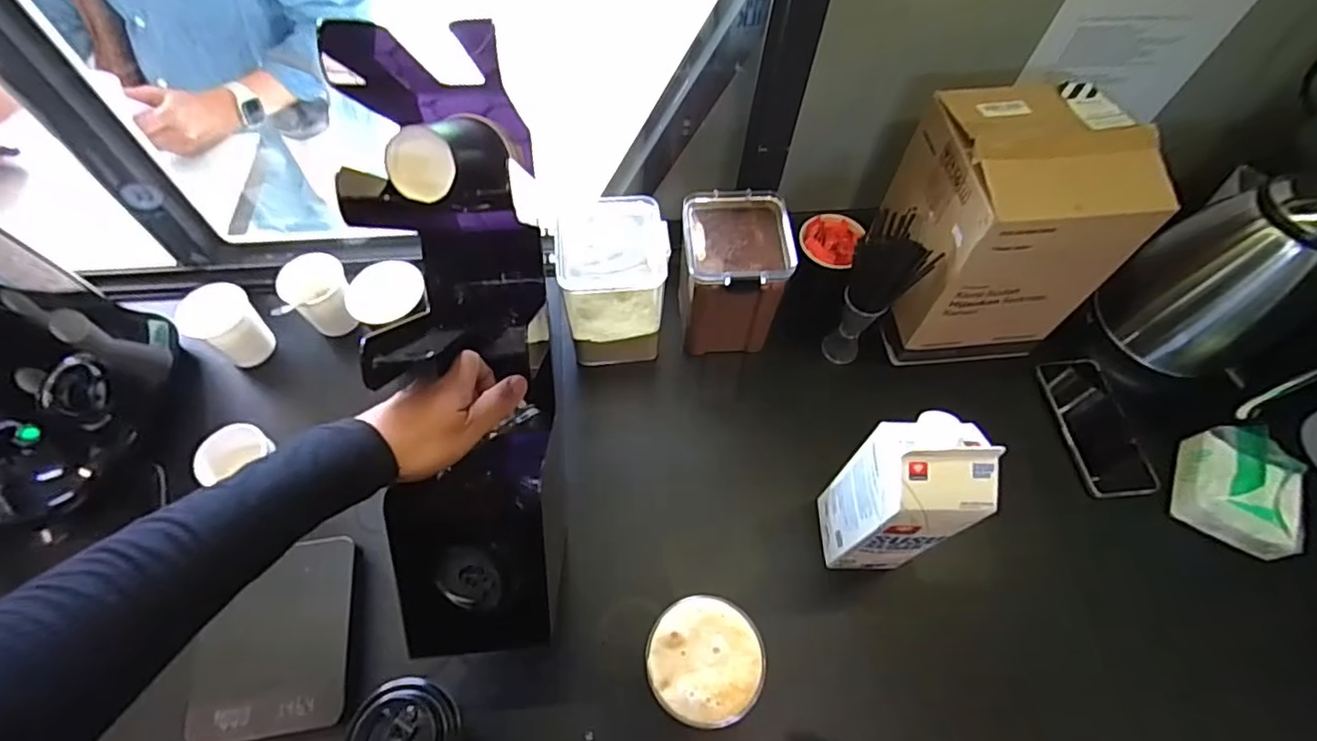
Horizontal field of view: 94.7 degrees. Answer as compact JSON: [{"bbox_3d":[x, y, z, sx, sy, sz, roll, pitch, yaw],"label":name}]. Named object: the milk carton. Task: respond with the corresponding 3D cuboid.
[{"bbox_3d":[0.203,0.111,0.520,0.070,0.206,0.073,-1,61,-3],"label":"milk carton"}]

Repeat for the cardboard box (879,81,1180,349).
[{"bbox_3d":[0.349,-0.154,0.621,0.167,0.213,0.166,-2,61,-4],"label":"cardboard box"}]

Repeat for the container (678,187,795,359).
[{"bbox_3d":[0.079,-0.101,0.680,0.106,0.161,0.114,-2,61,-4],"label":"container"}]

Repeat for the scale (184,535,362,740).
[{"bbox_3d":[-0.338,0.237,0.543,0.122,0.016,0.159,-4,61,-5],"label":"scale"}]

